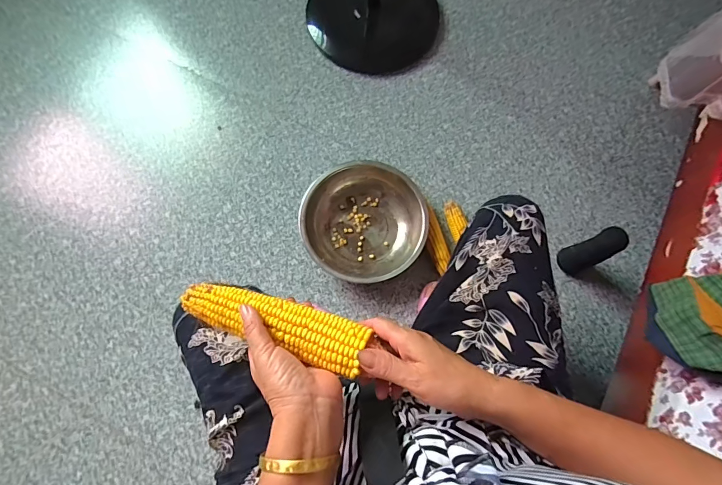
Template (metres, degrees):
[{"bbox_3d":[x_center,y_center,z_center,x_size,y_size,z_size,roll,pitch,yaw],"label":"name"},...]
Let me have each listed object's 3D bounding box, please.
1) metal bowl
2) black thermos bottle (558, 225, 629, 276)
[{"bbox_3d":[0.009,-0.042,0.891,0.267,0.080,0.270,0,73,0],"label":"metal bowl"},{"bbox_3d":[0.492,0.024,0.831,0.049,0.190,0.058,-13,73,-4],"label":"black thermos bottle"}]

